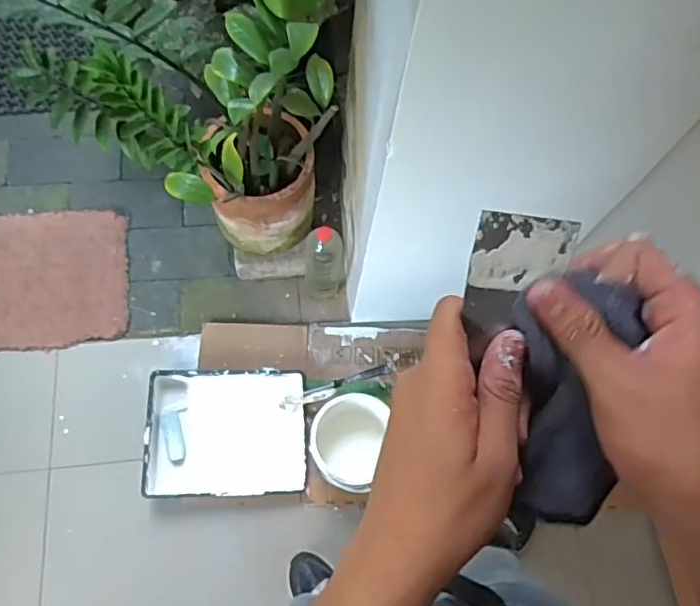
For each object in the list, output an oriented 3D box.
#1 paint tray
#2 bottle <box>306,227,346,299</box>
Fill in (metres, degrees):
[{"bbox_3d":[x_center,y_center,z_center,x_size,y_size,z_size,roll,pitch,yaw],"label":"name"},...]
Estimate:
[{"bbox_3d":[-0.272,0.296,1.334,0.374,0.062,0.278,0,69,-4],"label":"paint tray"},{"bbox_3d":[-0.061,-0.081,1.386,0.090,0.289,0.078,5,69,-3],"label":"bottle"}]

